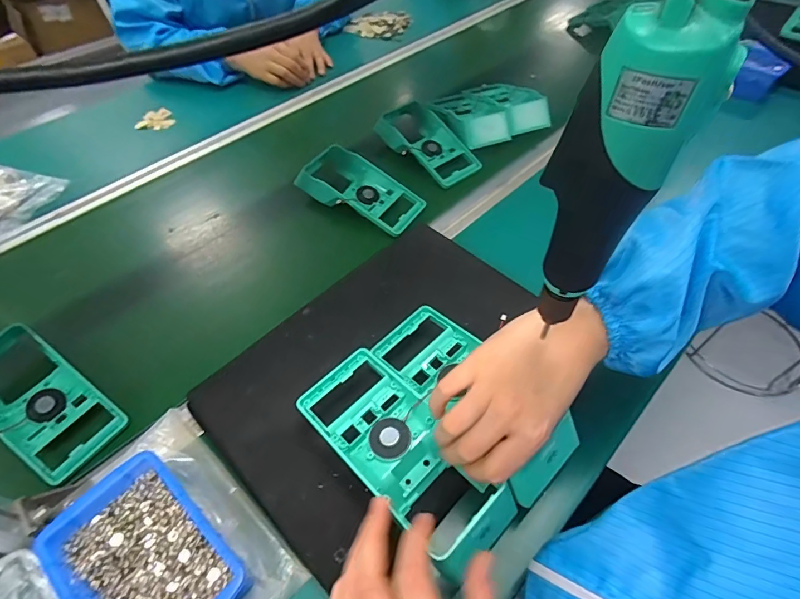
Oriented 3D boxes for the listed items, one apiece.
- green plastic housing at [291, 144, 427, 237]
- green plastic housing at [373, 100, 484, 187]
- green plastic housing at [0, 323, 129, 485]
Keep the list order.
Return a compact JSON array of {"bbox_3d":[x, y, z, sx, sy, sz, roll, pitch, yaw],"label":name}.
[{"bbox_3d":[-0.060,-0.162,0.626,0.187,0.040,0.089,27,57,22],"label":"green plastic housing"},{"bbox_3d":[0.038,-0.258,0.701,0.103,0.051,0.195,-29,56,-20],"label":"green plastic housing"},{"bbox_3d":[-0.373,0.102,0.444,0.184,0.035,0.082,34,57,13],"label":"green plastic housing"}]

